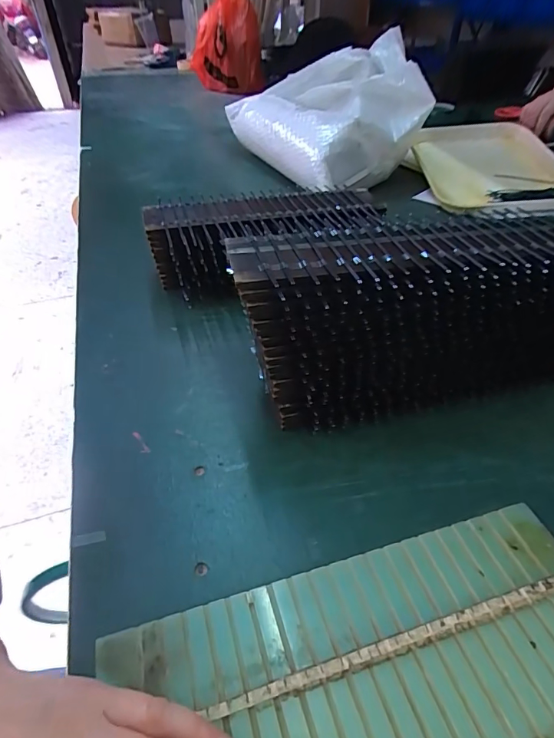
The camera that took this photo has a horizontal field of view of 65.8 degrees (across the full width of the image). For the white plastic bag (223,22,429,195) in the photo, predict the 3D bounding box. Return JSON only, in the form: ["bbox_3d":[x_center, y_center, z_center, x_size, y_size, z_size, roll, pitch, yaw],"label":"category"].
[{"bbox_3d":[0.090,-0.461,0.772,0.240,0.164,0.341,-21,46,-20],"label":"white plastic bag"}]

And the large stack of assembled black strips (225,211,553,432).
[{"bbox_3d":[0.106,-0.038,0.336,0.272,0.127,0.095,-8,43,-9],"label":"large stack of assembled black strips"}]

